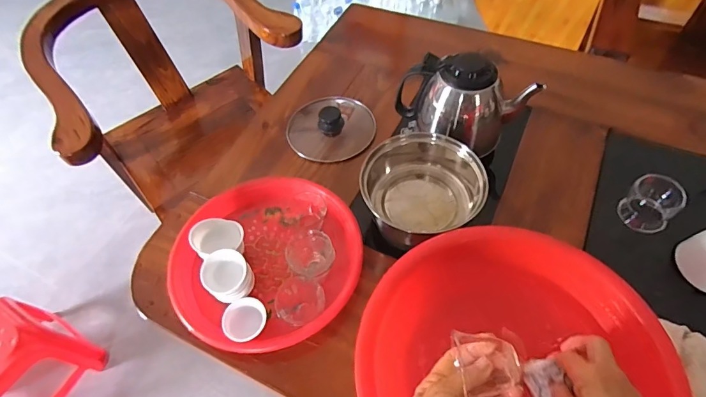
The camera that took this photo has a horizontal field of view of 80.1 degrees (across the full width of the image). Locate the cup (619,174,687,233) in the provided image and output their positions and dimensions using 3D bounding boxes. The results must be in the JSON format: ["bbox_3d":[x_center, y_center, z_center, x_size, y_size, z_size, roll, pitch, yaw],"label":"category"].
[{"bbox_3d":[0.414,0.006,0.581,0.060,0.050,0.059,-2,55,3],"label":"cup"}]

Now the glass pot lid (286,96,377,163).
[{"bbox_3d":[-0.038,-0.129,0.723,0.149,0.038,0.132,-7,55,-1],"label":"glass pot lid"}]

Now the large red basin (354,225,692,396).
[{"bbox_3d":[0.158,0.186,0.444,0.296,0.092,0.304,-2,55,3],"label":"large red basin"}]

